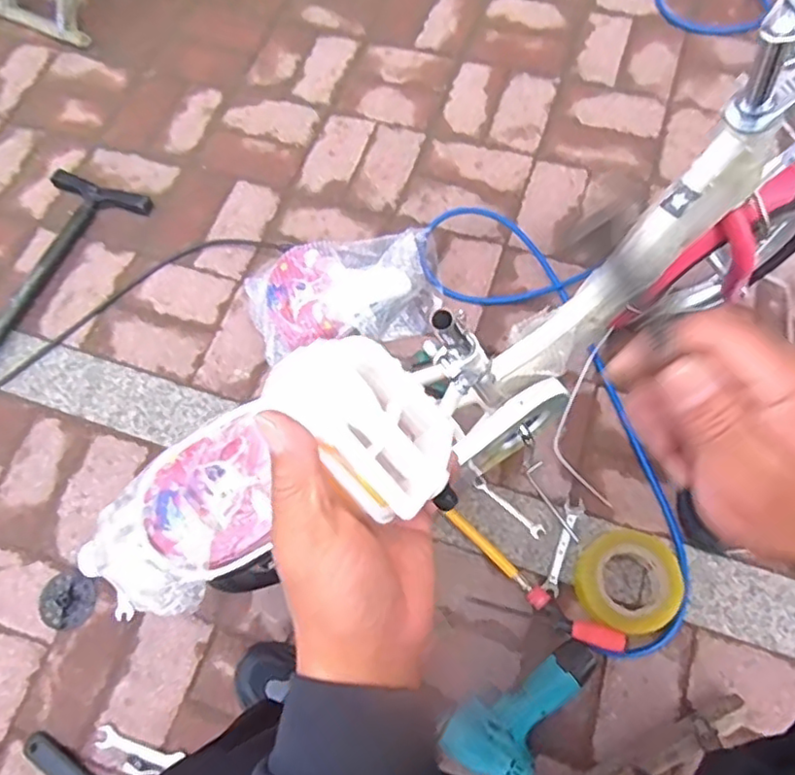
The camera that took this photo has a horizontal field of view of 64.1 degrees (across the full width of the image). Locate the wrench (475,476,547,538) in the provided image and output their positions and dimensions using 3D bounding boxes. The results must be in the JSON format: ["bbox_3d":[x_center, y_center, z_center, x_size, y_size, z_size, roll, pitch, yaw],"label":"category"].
[{"bbox_3d":[0.159,0.171,0.907,0.118,0.009,0.018,38,72,19],"label":"wrench"}]

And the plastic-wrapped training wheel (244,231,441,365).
[{"bbox_3d":[-0.081,-0.155,0.985,0.299,0.121,0.192,-17,65,-5],"label":"plastic-wrapped training wheel"}]

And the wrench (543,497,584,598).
[{"bbox_3d":[0.226,0.215,0.863,0.024,0.011,0.134,18,74,15],"label":"wrench"}]

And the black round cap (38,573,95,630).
[{"bbox_3d":[-0.461,0.296,0.885,0.082,0.011,0.073,13,66,9],"label":"black round cap"}]

